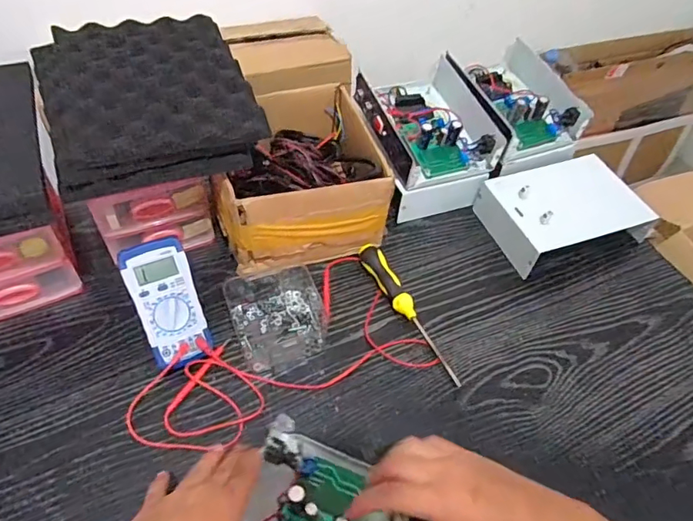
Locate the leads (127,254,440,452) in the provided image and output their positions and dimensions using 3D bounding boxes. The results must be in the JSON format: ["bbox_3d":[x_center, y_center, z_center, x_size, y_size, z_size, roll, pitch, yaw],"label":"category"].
[{"bbox_3d":[-0.085,0.096,0.576,0.326,0.032,0.176,-17,56,-18],"label":"leads"}]

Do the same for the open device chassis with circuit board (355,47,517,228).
[{"bbox_3d":[0.122,-0.187,0.742,0.173,0.096,0.228,-16,55,-17],"label":"open device chassis with circuit board"}]

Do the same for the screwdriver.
[{"bbox_3d":[0.076,0.061,0.622,0.027,0.025,0.208,-22,57,-21],"label":"screwdriver"}]

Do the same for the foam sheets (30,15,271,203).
[{"bbox_3d":[-0.228,-0.192,0.575,0.219,0.035,0.299,-18,56,-18],"label":"foam sheets"}]

